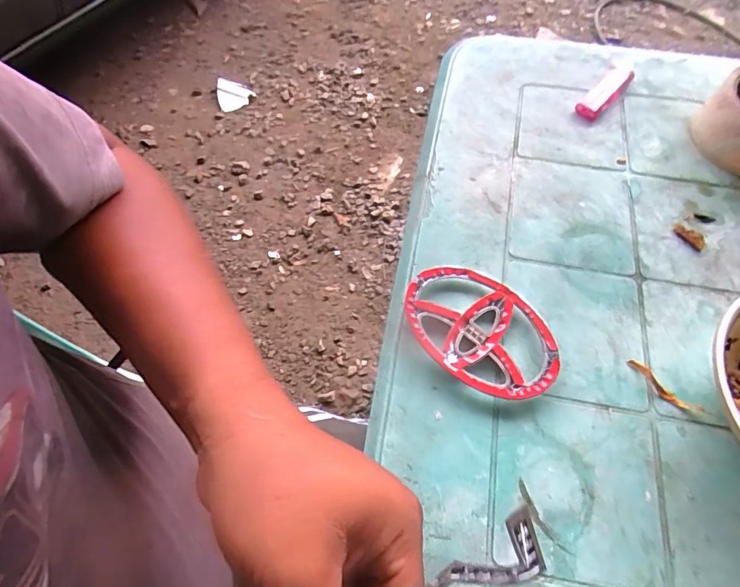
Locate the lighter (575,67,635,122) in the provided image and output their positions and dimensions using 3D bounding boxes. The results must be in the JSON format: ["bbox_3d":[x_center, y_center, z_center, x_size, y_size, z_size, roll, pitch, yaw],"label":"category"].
[{"bbox_3d":[0.227,-0.194,0.427,0.023,0.013,0.075,40,69,18],"label":"lighter"}]

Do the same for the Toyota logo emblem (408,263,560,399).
[{"bbox_3d":[0.080,0.026,0.319,0.078,0.013,0.115,-39,69,-18],"label":"Toyota logo emblem"}]

